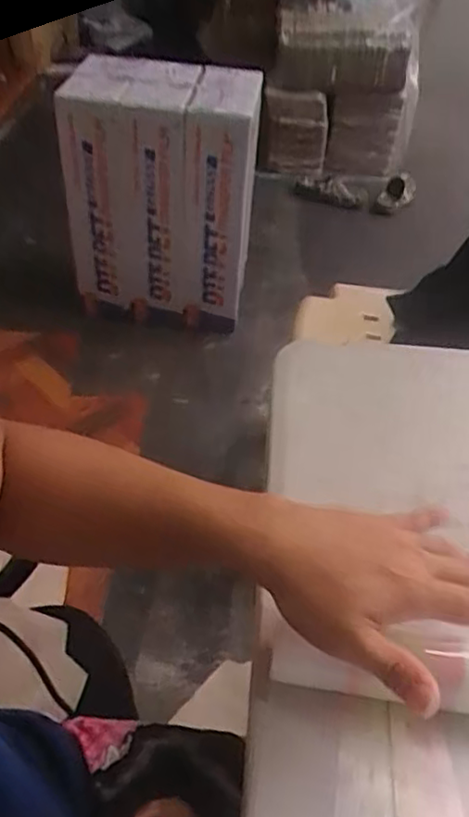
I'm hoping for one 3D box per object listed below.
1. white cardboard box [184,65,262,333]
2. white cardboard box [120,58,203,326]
[{"bbox_3d":[-0.034,-0.532,1.732,0.168,0.640,0.264,6,44,3],"label":"white cardboard box"},{"bbox_3d":[-0.192,-0.581,1.777,0.157,0.624,0.343,4,44,1],"label":"white cardboard box"}]

